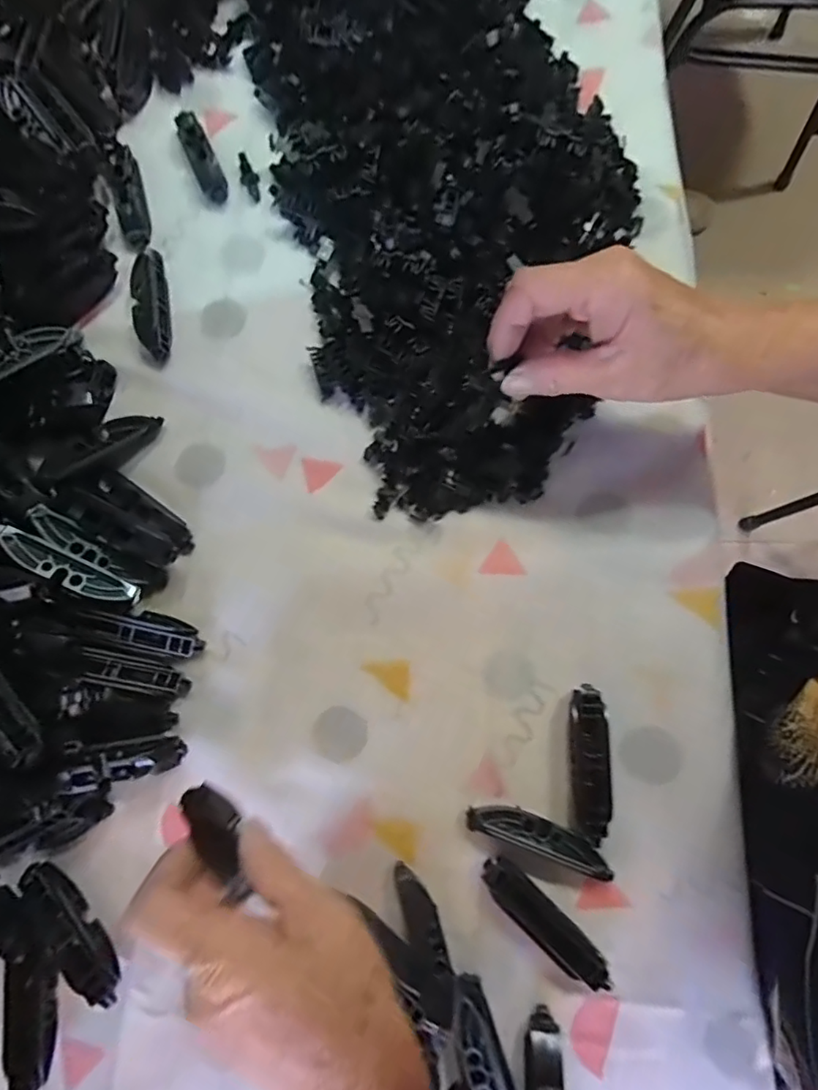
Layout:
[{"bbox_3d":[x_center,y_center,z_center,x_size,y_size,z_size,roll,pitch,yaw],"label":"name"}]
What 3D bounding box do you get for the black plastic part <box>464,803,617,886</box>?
[{"bbox_3d":[0.072,0.161,0.306,0.080,0.015,0.019,19,80,4],"label":"black plastic part"}]

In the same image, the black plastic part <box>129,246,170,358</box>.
[{"bbox_3d":[-0.176,-0.163,0.378,0.022,0.015,0.078,-8,79,-1],"label":"black plastic part"}]

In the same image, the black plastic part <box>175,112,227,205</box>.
[{"bbox_3d":[-0.150,-0.281,0.401,0.018,0.020,0.070,-24,80,-4],"label":"black plastic part"}]

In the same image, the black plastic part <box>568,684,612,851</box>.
[{"bbox_3d":[0.102,0.121,0.311,0.017,0.019,0.079,2,79,1],"label":"black plastic part"}]

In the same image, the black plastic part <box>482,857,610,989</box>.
[{"bbox_3d":[0.071,0.201,0.295,0.076,0.020,0.018,42,82,8],"label":"black plastic part"}]

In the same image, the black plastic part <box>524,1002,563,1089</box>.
[{"bbox_3d":[0.068,0.276,0.278,0.019,0.011,0.066,2,65,1],"label":"black plastic part"}]

